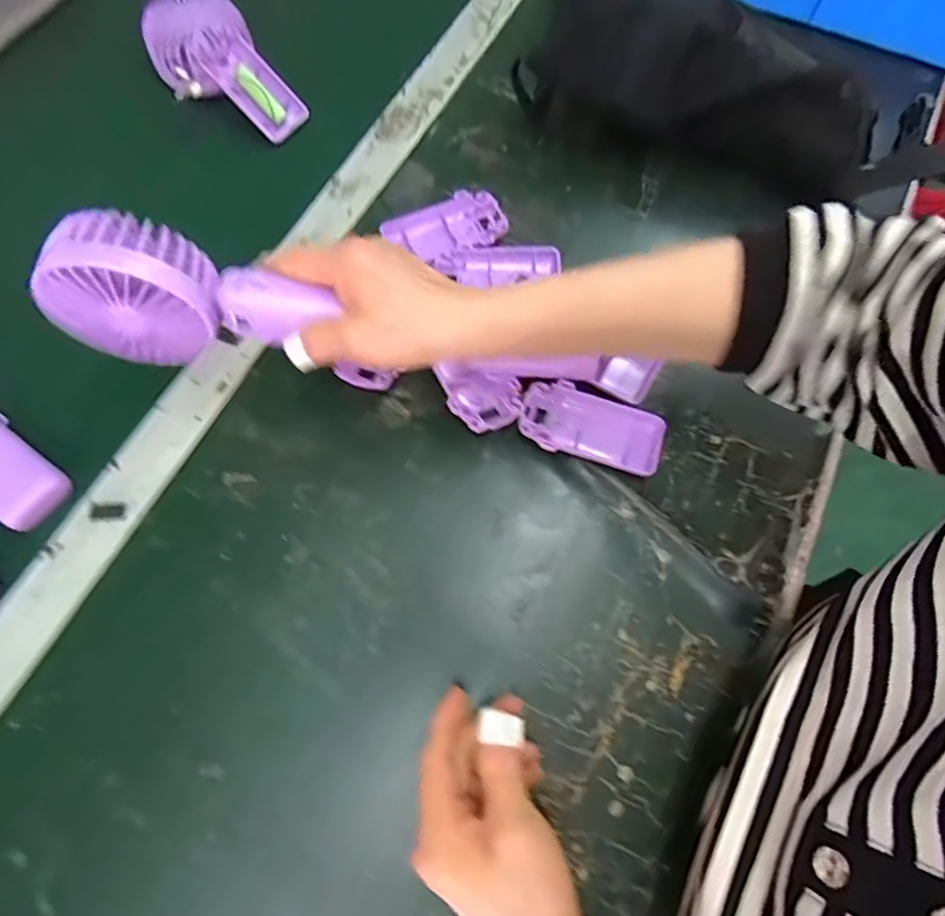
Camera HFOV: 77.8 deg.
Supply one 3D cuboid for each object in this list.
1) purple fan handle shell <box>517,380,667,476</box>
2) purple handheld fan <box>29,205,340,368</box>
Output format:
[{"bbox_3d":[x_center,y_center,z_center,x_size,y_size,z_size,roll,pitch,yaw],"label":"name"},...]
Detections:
[{"bbox_3d":[0.081,-0.022,0.397,0.095,0.015,0.051,14,69,5],"label":"purple fan handle shell"},{"bbox_3d":[-0.158,-0.089,0.322,0.135,0.076,0.047,6,69,2],"label":"purple handheld fan"}]

